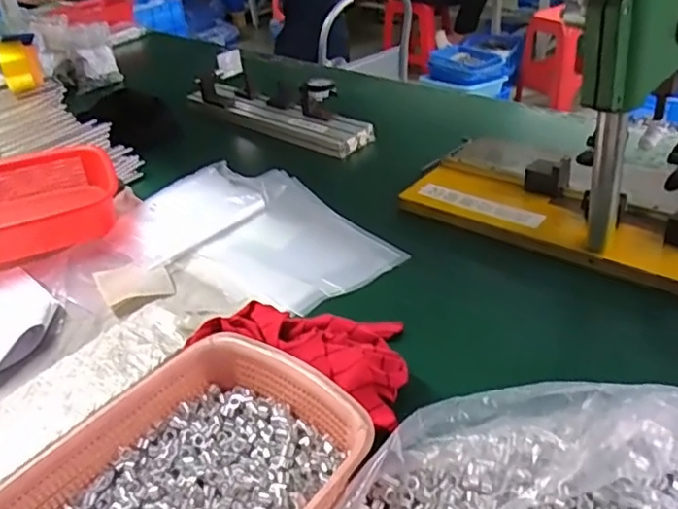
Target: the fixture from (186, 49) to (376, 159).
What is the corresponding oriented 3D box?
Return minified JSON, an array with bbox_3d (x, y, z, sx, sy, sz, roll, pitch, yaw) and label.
[{"bbox_3d":[-0.132,-0.308,1.255,0.116,0.111,0.456,-31,42,-32],"label":"fixture"}]

